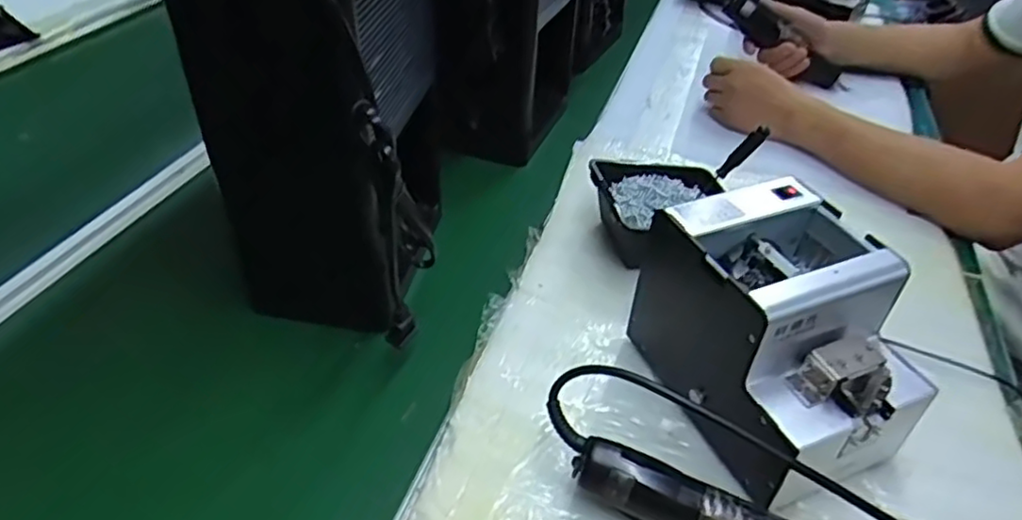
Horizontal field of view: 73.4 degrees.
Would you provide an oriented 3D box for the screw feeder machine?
[{"bbox_3d":[0.195,0.052,0.498,0.134,0.139,0.173,-12,42,-17],"label":"screw feeder machine"}]

